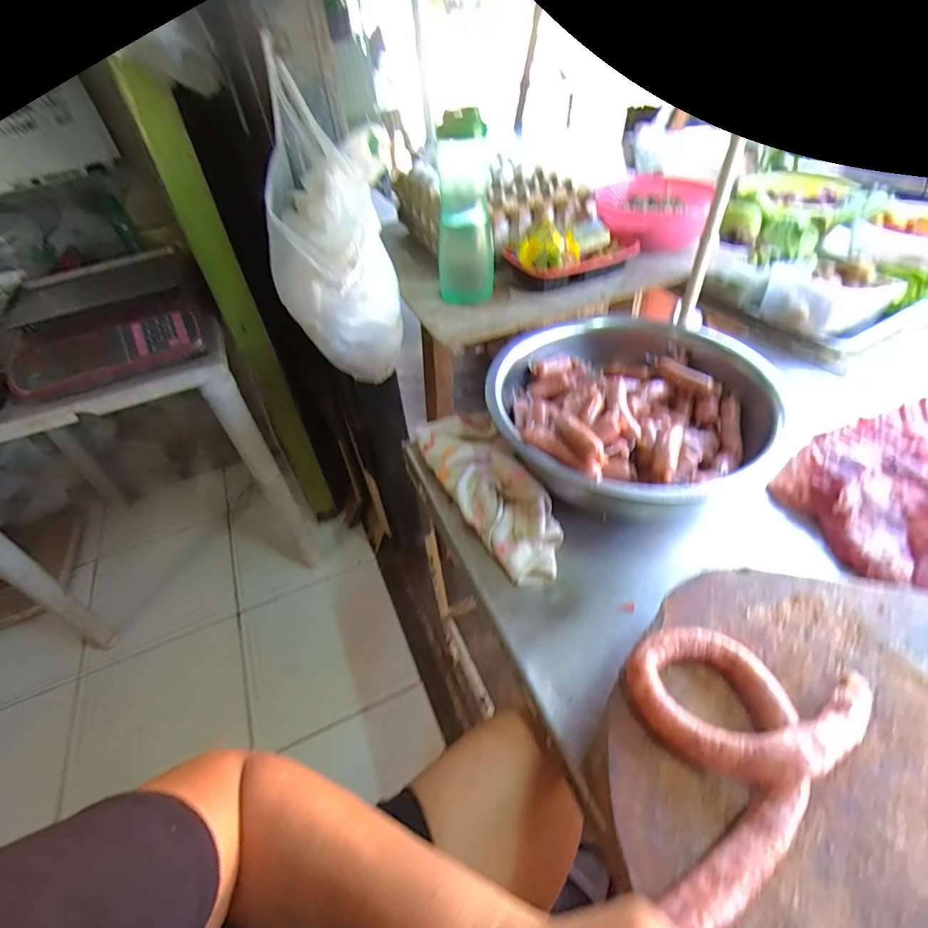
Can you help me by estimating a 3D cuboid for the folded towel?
[{"bbox_3d":[0.031,0.028,0.645,0.121,0.052,0.297,-19,47,-13],"label":"folded towel"}]

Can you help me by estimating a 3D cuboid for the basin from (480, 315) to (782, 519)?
[{"bbox_3d":[0.210,-0.077,0.633,0.337,0.112,0.320,-3,45,3],"label":"basin"}]

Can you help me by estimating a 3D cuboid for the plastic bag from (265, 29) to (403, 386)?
[{"bbox_3d":[-0.203,-0.357,0.729,0.173,0.460,0.153,-1,18,36],"label":"plastic bag"}]

